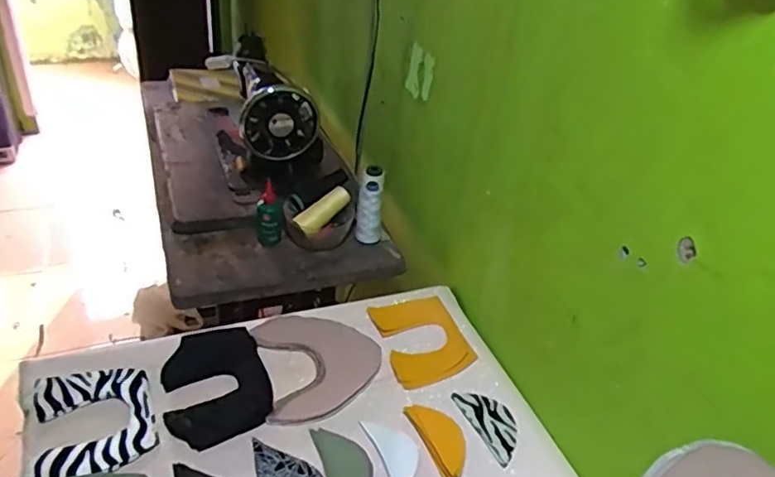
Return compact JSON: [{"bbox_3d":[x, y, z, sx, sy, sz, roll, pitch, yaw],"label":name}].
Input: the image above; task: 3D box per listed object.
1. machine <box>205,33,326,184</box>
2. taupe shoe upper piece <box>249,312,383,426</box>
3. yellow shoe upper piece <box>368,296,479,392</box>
[{"bbox_3d":[-0.251,-0.253,1.197,0.149,0.228,0.348,-10,39,-23],"label":"machine"},{"bbox_3d":[-0.091,0.166,0.821,0.163,0.014,0.176,-6,38,-18],"label":"taupe shoe upper piece"},{"bbox_3d":[0.049,0.144,0.874,0.119,0.011,0.151,-14,45,-20],"label":"yellow shoe upper piece"}]

